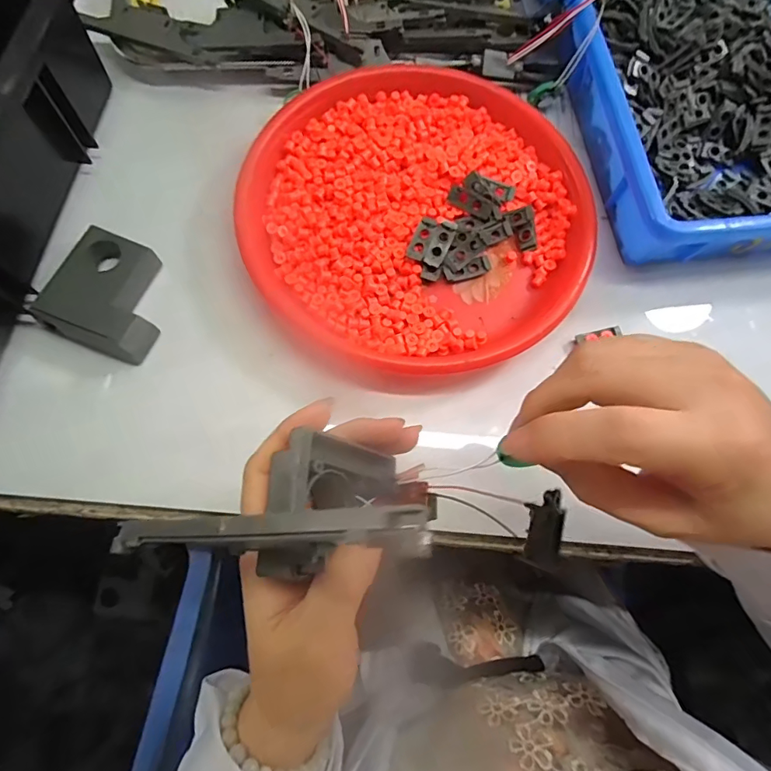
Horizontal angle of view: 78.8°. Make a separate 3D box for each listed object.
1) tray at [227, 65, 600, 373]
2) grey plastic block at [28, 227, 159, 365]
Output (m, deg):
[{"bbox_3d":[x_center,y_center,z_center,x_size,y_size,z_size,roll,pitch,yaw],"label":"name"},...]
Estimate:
[{"bbox_3d":[0.022,-0.135,0.349,0.252,0.028,0.244,-7,74,-5],"label":"tray"},{"bbox_3d":[-0.189,-0.063,0.329,0.078,0.026,0.079,23,74,4],"label":"grey plastic block"}]

